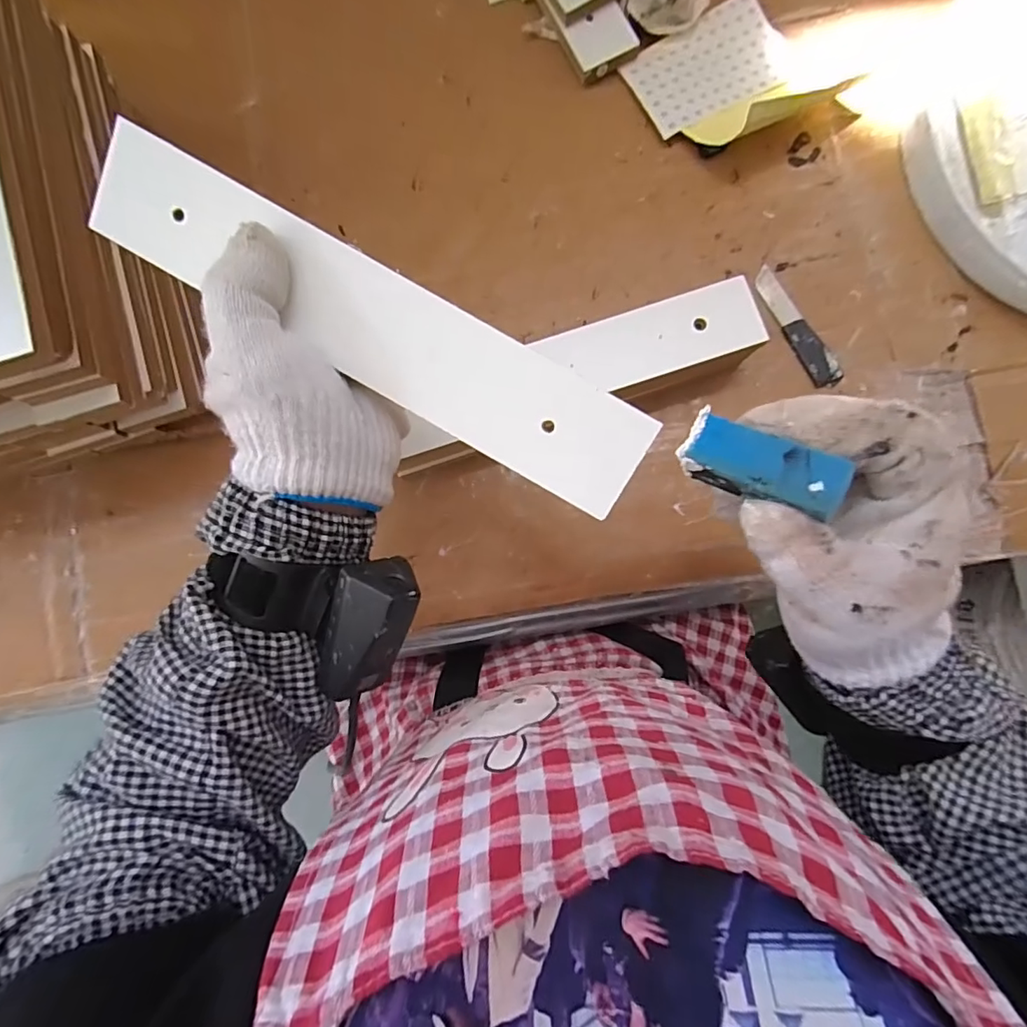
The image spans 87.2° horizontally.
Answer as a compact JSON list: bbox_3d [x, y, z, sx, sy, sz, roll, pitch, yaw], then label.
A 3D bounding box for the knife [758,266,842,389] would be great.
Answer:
[{"bbox_3d":[0.217,-0.143,0.415,0.024,0.004,0.103,-28,84,-2],"label":"knife"}]

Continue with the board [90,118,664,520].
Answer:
[{"bbox_3d":[-0.064,-0.084,0.239,0.265,0.008,0.049,30,103,1],"label":"board"}]

